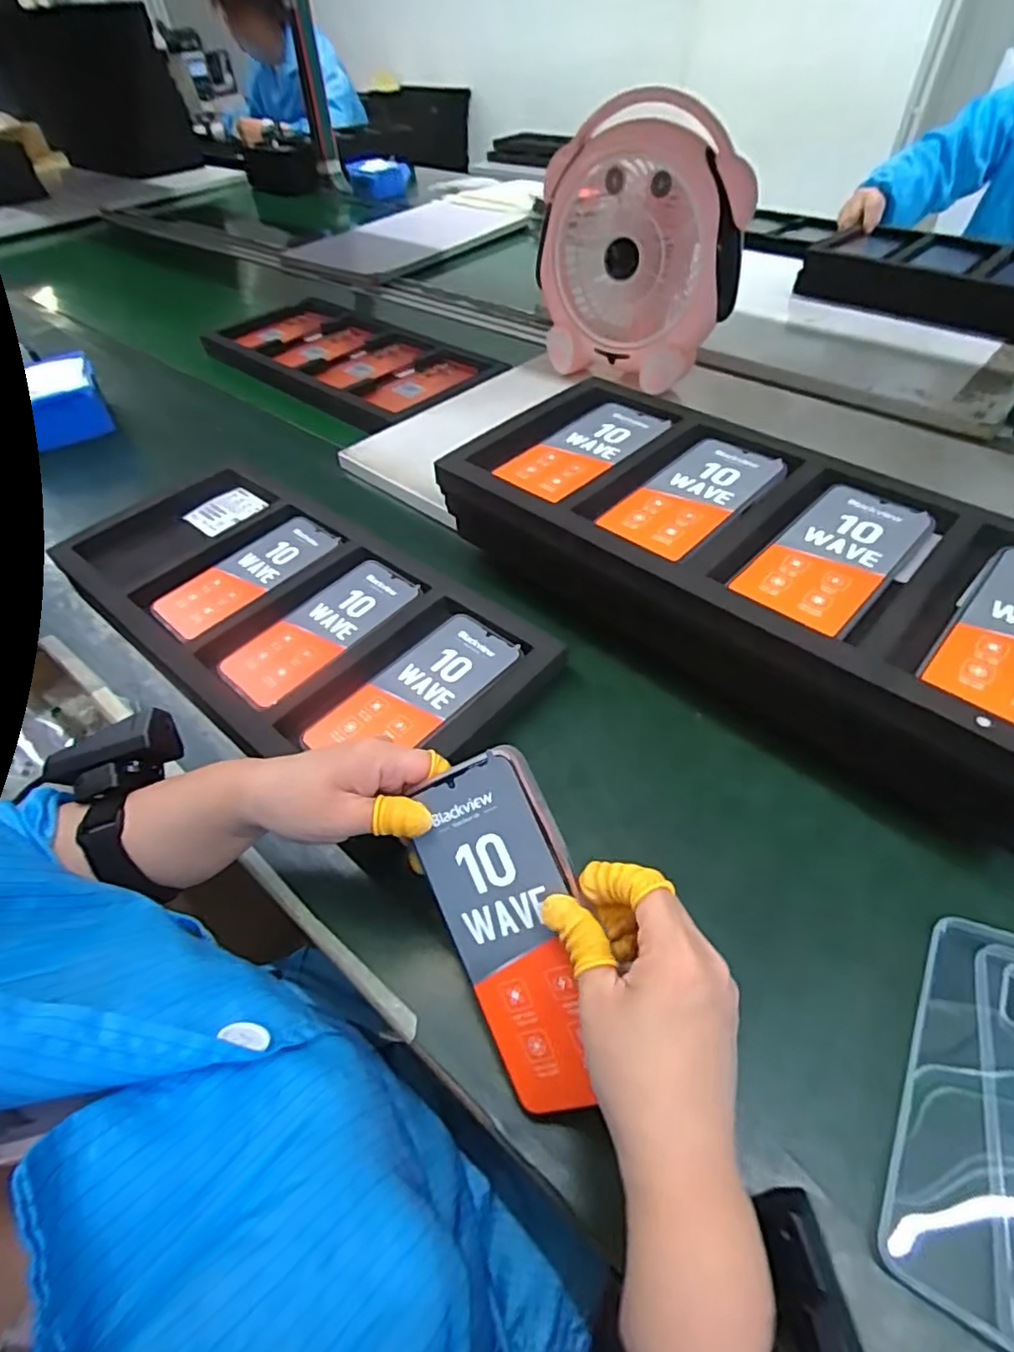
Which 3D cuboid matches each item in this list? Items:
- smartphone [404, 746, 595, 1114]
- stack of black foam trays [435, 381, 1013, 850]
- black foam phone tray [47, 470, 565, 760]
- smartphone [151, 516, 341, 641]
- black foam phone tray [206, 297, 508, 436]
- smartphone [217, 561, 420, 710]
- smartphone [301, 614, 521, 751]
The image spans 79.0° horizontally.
[{"bbox_3d":[0.004,0.125,0.305,0.076,0.006,0.167,-27,81,23],"label":"smartphone"},{"bbox_3d":[0.189,-0.087,0.495,0.482,0.114,0.226,33,58,28],"label":"stack of black foam trays"},{"bbox_3d":[-0.215,-0.059,0.554,0.493,0.028,0.214,31,58,26],"label":"black foam phone tray"},{"bbox_3d":[-0.248,-0.098,0.586,0.071,0.011,0.171,35,58,29],"label":"smartphone"},{"bbox_3d":[-0.250,-0.481,0.945,0.489,0.042,0.235,33,57,28],"label":"black foam phone tray"},{"bbox_3d":[-0.160,-0.042,0.529,0.071,0.010,0.170,34,58,28],"label":"smartphone"},{"bbox_3d":[-0.070,0.012,0.475,0.074,0.008,0.161,34,58,28],"label":"smartphone"}]

